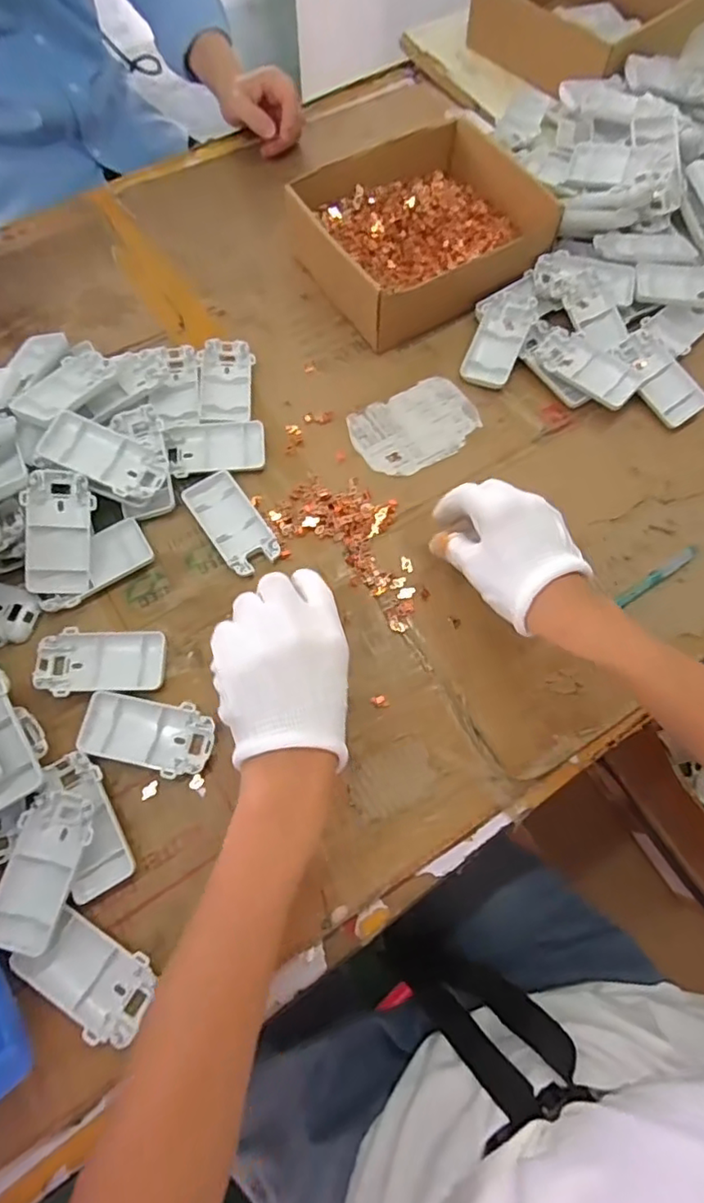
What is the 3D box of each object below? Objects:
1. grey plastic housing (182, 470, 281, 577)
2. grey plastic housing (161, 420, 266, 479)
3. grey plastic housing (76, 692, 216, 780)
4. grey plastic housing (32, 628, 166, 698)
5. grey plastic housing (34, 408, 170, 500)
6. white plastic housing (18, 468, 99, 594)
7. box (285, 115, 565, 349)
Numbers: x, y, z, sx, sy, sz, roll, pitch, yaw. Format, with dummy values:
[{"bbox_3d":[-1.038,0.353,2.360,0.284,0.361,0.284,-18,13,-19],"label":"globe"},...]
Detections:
[{"bbox_3d":[-0.100,-0.065,0.504,0.046,0.014,0.092,-33,75,-11],"label":"grey plastic housing"},{"bbox_3d":[-0.120,-0.135,0.528,0.086,0.012,0.051,-7,72,-3],"label":"grey plastic housing"},{"bbox_3d":[-0.152,0.099,0.446,0.093,0.012,0.052,6,72,1],"label":"grey plastic housing"},{"bbox_3d":[-0.193,0.046,0.463,0.095,0.016,0.048,-3,72,-2],"label":"grey plastic housing"},{"bbox_3d":[-0.200,-0.118,0.489,0.094,0.010,0.052,26,64,-10],"label":"grey plastic housing"},{"bbox_3d":[-0.233,-0.055,0.478,0.048,0.015,0.094,-2,91,-30],"label":"white plastic housing"},{"bbox_3d":[0.065,-0.373,0.605,0.211,0.072,0.191,-28,74,-10],"label":"box"}]

